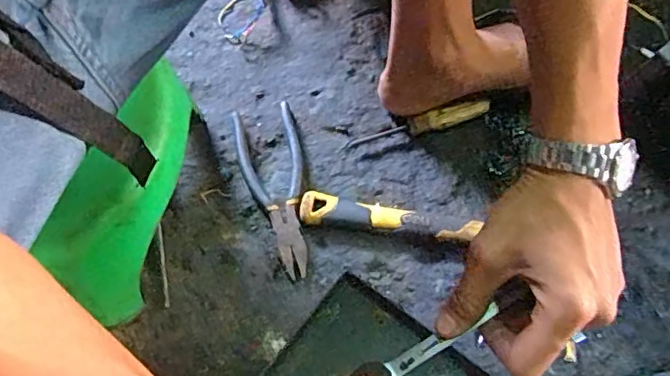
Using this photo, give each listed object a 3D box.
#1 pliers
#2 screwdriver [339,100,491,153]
[{"bbox_3d":[-0.061,0.000,0.592,0.065,0.015,0.192,-13,67,-5],"label":"pliers"},{"bbox_3d":[0.088,-0.071,0.614,0.164,0.022,0.022,-10,67,-4],"label":"screwdriver"}]

